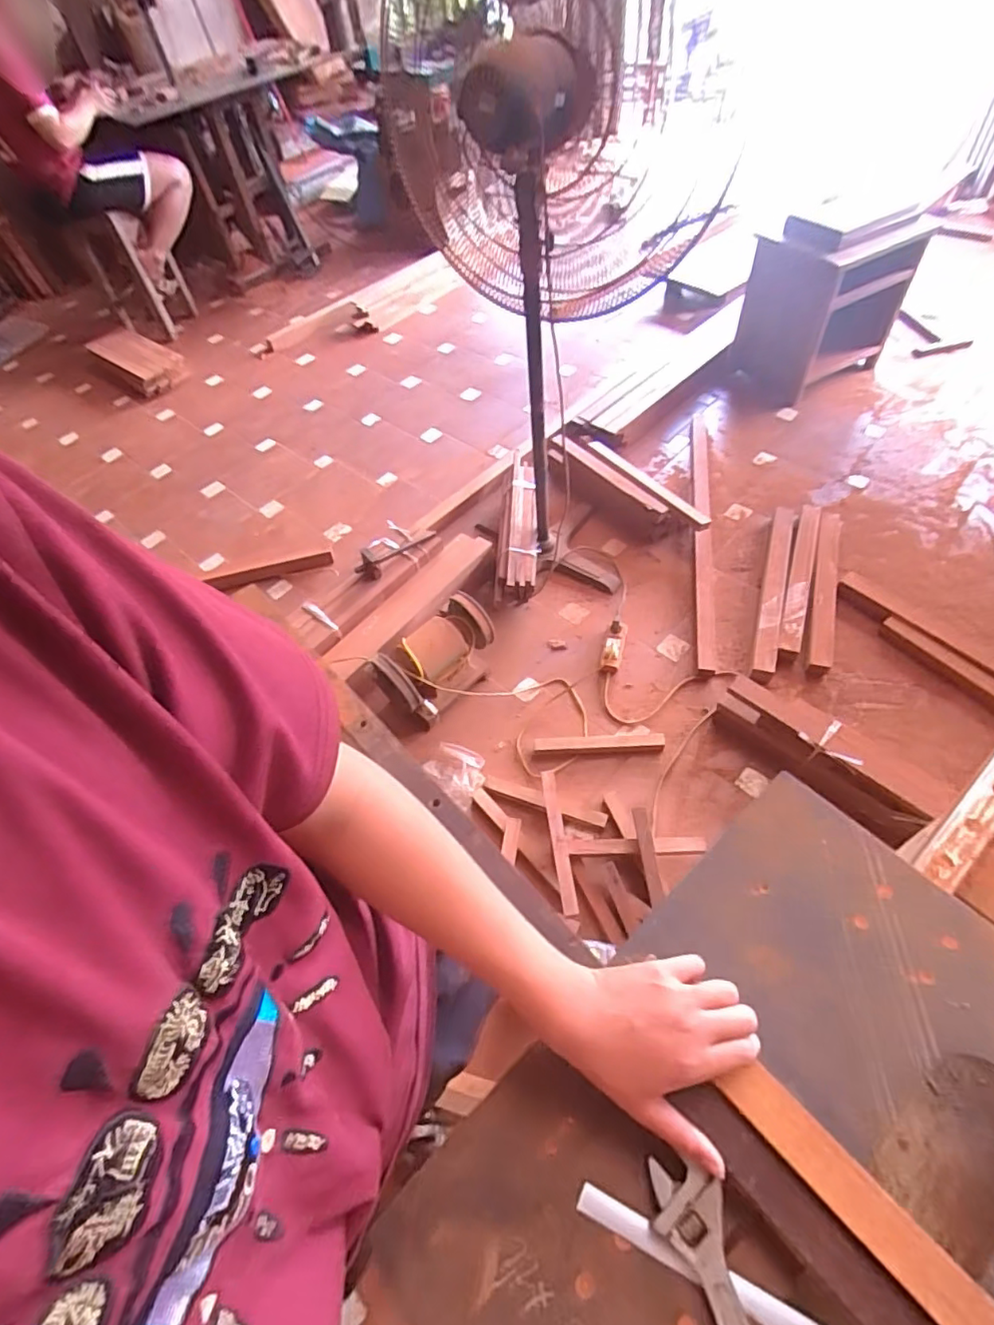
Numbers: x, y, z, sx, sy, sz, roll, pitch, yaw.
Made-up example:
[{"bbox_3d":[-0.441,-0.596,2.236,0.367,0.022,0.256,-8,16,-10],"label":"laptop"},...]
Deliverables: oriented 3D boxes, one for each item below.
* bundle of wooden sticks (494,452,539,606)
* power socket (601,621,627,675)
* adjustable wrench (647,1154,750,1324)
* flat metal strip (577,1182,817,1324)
[{"bbox_3d":[0.069,-0.473,1.908,0.126,0.094,0.661,-1,57,7],"label":"bundle of wooden sticks"},{"bbox_3d":[0.332,-0.042,1.675,0.057,0.062,0.169,10,58,14],"label":"power socket"},{"bbox_3d":[0.144,0.421,0.354,0.044,0.013,0.186,-14,56,-2],"label":"adjustable wrench"},{"bbox_3d":[0.149,0.404,0.379,0.199,0.010,0.016,18,62,19],"label":"flat metal strip"}]

